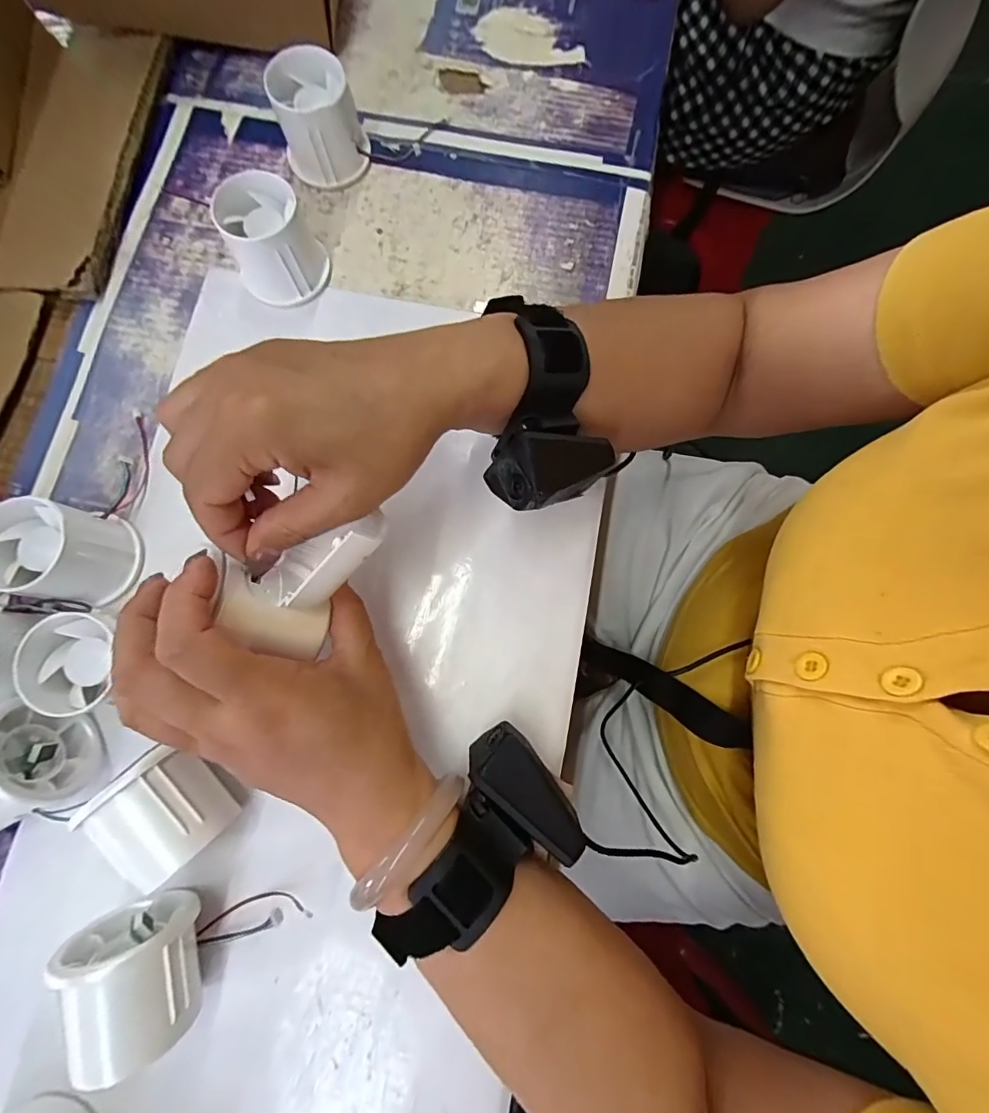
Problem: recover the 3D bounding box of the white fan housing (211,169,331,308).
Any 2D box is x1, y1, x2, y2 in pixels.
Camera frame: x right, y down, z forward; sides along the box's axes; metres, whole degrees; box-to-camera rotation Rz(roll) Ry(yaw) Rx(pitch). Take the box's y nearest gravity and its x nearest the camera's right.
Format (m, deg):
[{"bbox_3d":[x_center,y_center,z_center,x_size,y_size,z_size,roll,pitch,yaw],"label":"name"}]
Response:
[{"bbox_3d":[-0.142,-0.200,0.306,0.055,0.050,0.054,0,79,0],"label":"white fan housing"}]

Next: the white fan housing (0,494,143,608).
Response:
[{"bbox_3d":[-0.245,-0.003,0.272,0.055,0.047,0.051,17,80,3],"label":"white fan housing"}]

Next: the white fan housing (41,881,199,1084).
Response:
[{"bbox_3d":[-0.170,0.204,0.228,0.053,0.055,0.058,-5,79,-1],"label":"white fan housing"}]

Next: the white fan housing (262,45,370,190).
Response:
[{"bbox_3d":[-0.118,-0.294,0.323,0.053,0.053,0.049,-20,80,-4],"label":"white fan housing"}]

